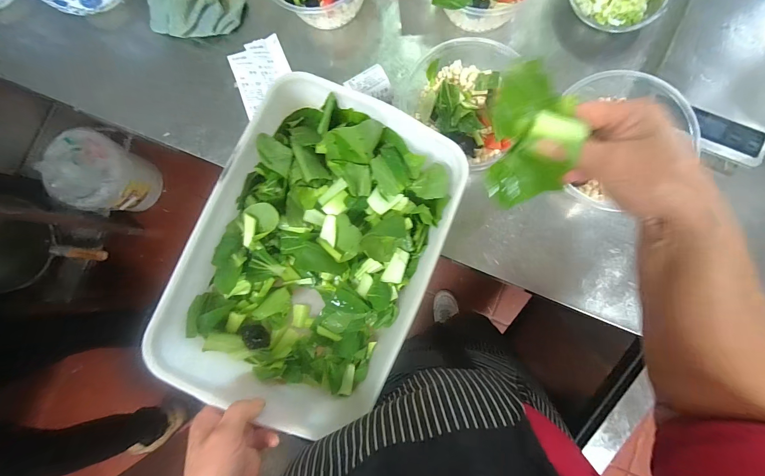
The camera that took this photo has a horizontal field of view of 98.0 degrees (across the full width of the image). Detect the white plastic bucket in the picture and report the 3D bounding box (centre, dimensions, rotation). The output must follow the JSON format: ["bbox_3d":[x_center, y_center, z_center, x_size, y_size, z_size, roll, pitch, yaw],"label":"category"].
[{"bbox_3d":[-1.039,-0.234,1.231,0.243,0.256,0.250,0,84,4],"label":"white plastic bucket"}]

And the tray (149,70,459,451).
[{"bbox_3d":[-0.064,0.017,0.359,0.220,0.106,0.324,22,86,6],"label":"tray"}]

